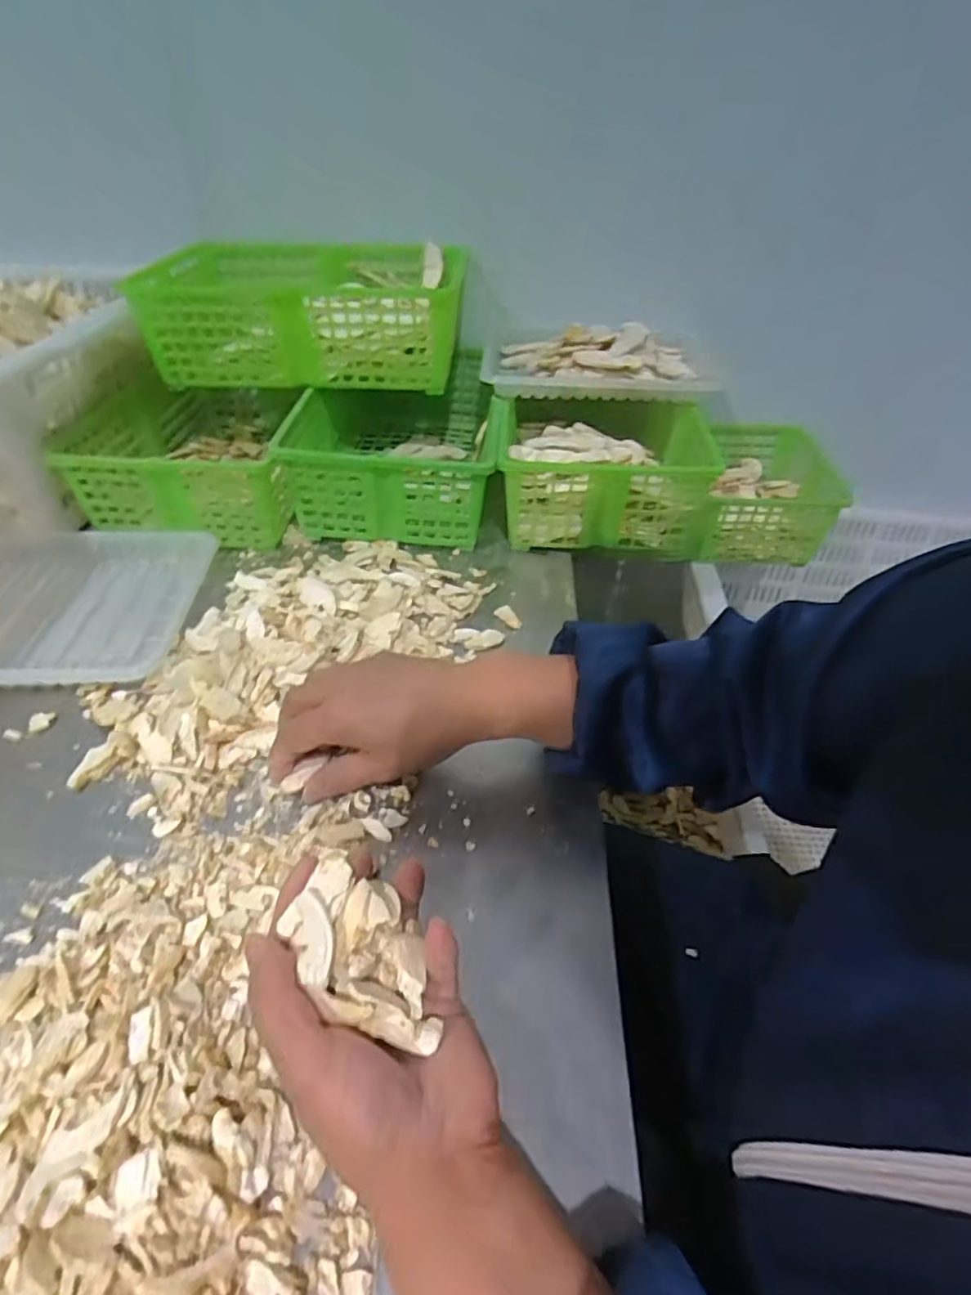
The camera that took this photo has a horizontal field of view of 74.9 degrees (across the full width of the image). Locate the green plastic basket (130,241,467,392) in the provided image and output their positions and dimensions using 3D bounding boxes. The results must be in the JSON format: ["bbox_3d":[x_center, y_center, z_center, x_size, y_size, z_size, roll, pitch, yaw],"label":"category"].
[{"bbox_3d":[-0.201,-0.390,0.738,0.346,0.097,0.225,1,42,-1],"label":"green plastic basket"}]

